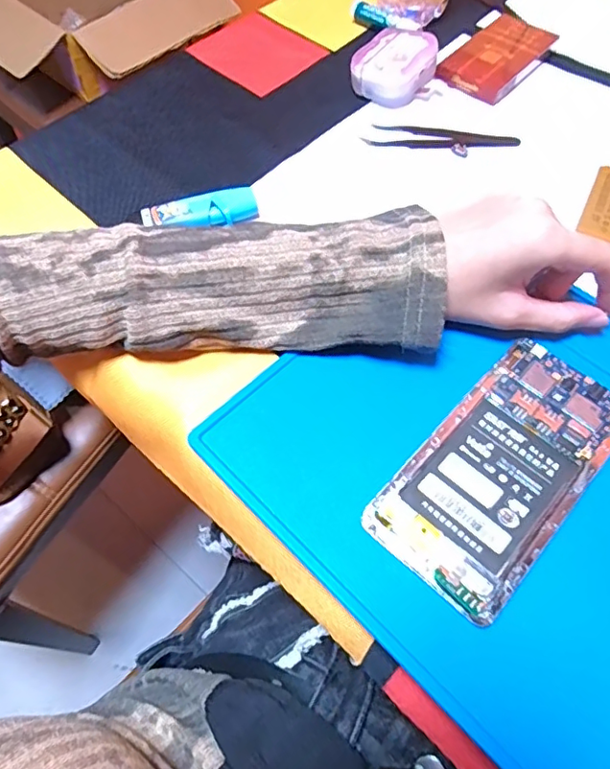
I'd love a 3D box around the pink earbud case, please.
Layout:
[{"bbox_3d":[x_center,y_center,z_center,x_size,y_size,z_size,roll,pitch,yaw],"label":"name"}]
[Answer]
[{"bbox_3d":[0.071,-0.249,0.423,0.051,0.029,0.062,36,67,20],"label":"pink earbud case"}]

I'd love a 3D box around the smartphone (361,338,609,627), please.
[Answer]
[{"bbox_3d":[0.097,0.039,0.265,0.070,0.007,0.139,39,68,21],"label":"smartphone"}]

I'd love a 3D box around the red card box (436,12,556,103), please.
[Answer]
[{"bbox_3d":[0.154,-0.265,0.440,0.058,0.016,0.099,37,67,21],"label":"red card box"}]

